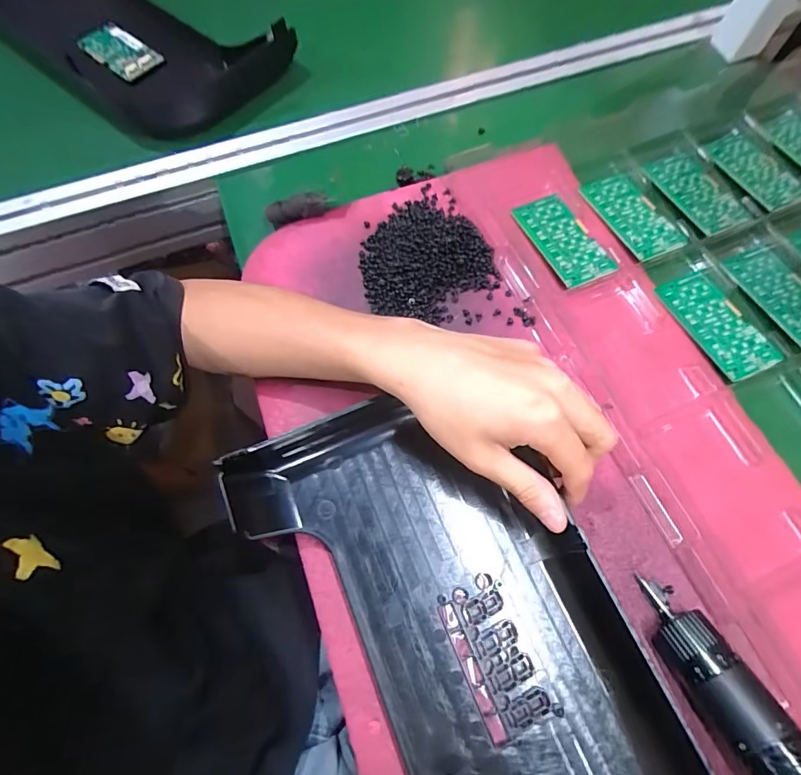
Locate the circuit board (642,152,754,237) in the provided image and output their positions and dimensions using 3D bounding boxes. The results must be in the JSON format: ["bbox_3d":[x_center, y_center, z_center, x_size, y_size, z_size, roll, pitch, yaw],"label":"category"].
[{"bbox_3d":[0.271,-0.179,0.413,0.052,0.004,0.095,-20,65,-7],"label":"circuit board"}]

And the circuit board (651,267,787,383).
[{"bbox_3d":[0.252,-0.051,0.358,0.050,0.005,0.094,-22,69,-9],"label":"circuit board"}]

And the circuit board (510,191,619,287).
[{"bbox_3d":[0.139,-0.128,0.388,0.048,0.005,0.093,-23,70,-9],"label":"circuit board"}]

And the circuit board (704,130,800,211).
[{"bbox_3d":[0.334,-0.206,0.426,0.051,0.006,0.094,-19,69,-8],"label":"circuit board"}]

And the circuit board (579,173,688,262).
[{"bbox_3d":[0.205,-0.154,0.399,0.051,0.004,0.094,-21,69,-9],"label":"circuit board"}]

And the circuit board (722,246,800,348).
[{"bbox_3d":[0.314,-0.075,0.370,0.050,0.006,0.094,-24,70,-10],"label":"circuit board"}]

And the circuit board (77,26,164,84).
[{"bbox_3d":[-0.322,-0.386,0.516,0.104,0.011,0.050,37,72,14],"label":"circuit board"}]

